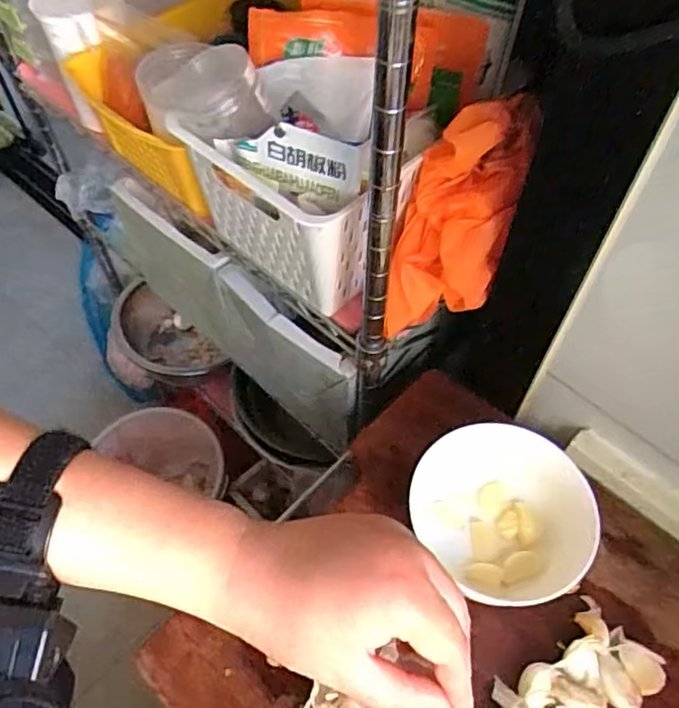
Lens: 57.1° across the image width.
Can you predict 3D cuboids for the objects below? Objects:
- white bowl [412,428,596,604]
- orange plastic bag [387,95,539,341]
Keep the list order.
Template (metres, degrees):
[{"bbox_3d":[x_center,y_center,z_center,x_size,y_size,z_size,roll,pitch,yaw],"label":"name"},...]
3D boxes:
[{"bbox_3d":[0.127,0.115,0.462,0.116,0.054,0.121,-31,62,-19],"label":"white bowl"},{"bbox_3d":[0.084,-0.097,0.464,0.077,0.183,0.052,33,33,20],"label":"orange plastic bag"}]

